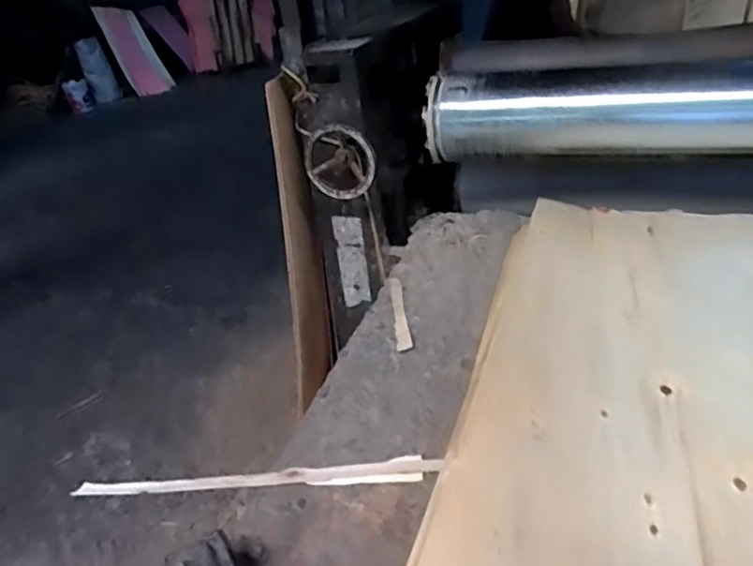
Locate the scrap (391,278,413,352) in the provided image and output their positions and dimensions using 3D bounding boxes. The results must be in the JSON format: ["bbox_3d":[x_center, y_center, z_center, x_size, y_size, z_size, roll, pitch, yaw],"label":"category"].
[{"bbox_3d":[0.046,0.057,1.120,0.029,0.013,0.242,-3,30,-1],"label":"scrap"}]

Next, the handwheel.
[{"bbox_3d":[-0.080,-0.263,1.256,0.158,0.158,0.031,4,30,11],"label":"handwheel"}]

